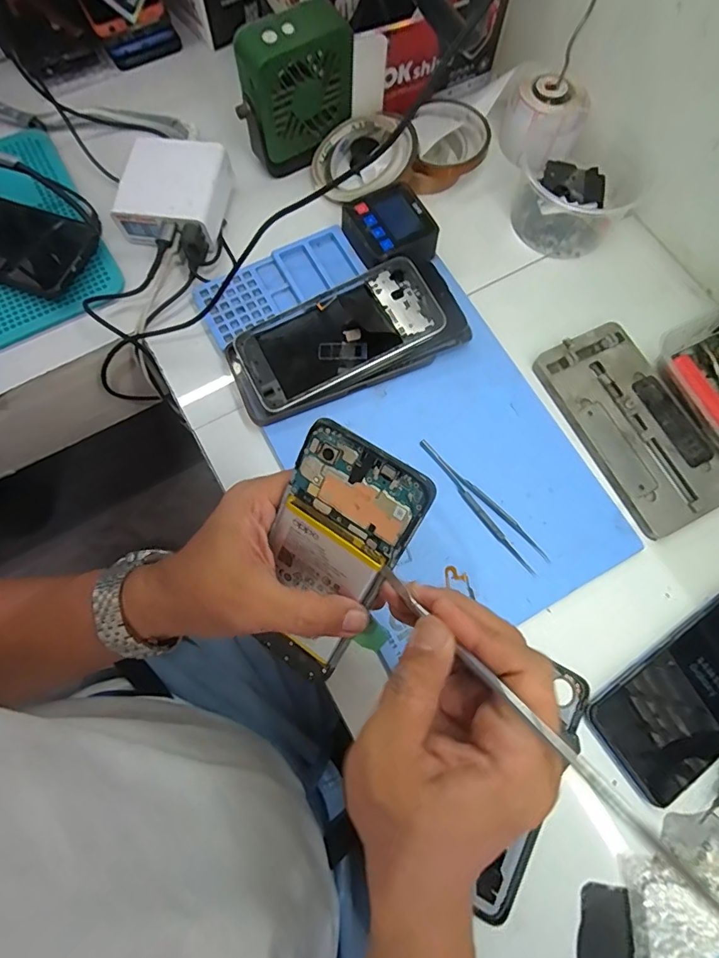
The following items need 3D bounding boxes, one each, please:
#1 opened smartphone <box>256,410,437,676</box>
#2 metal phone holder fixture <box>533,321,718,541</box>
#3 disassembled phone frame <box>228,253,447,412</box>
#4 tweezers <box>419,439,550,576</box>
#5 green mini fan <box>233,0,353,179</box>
[{"bbox_3d":[-0.021,0.048,0.267,0.069,0.005,0.156,32,118,11],"label":"opened smartphone"},{"bbox_3d":[0.230,-0.047,0.400,0.094,0.011,0.177,-27,76,-9],"label":"metal phone holder fixture"},{"bbox_3d":[-0.017,-0.121,0.394,0.165,0.009,0.078,-28,76,-4],"label":"disassembled phone frame"},{"bbox_3d":[0.095,0.018,0.375,0.020,0.008,0.131,-39,78,-12],"label":"tweezers"},{"bbox_3d":[-0.057,-0.349,0.428,0.099,0.107,0.034,-35,77,-11],"label":"green mini fan"}]

